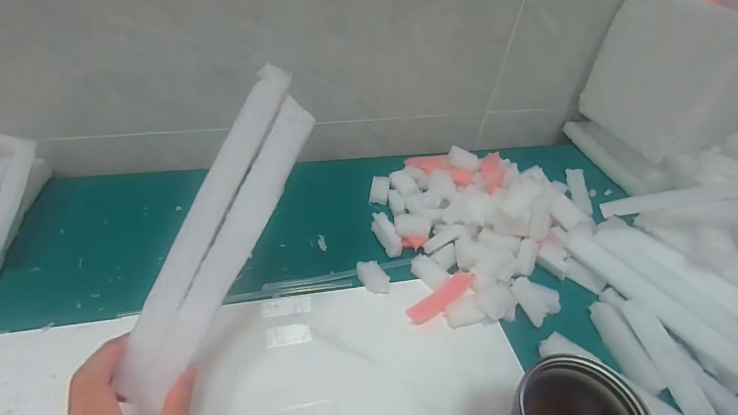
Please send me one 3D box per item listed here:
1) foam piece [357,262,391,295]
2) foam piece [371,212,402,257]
[{"bbox_3d":[0.005,0.086,0.515,0.027,0.013,0.051,-19,48,-25],"label":"foam piece"},{"bbox_3d":[0.025,0.037,0.567,0.022,0.028,0.064,-13,46,-20],"label":"foam piece"}]

